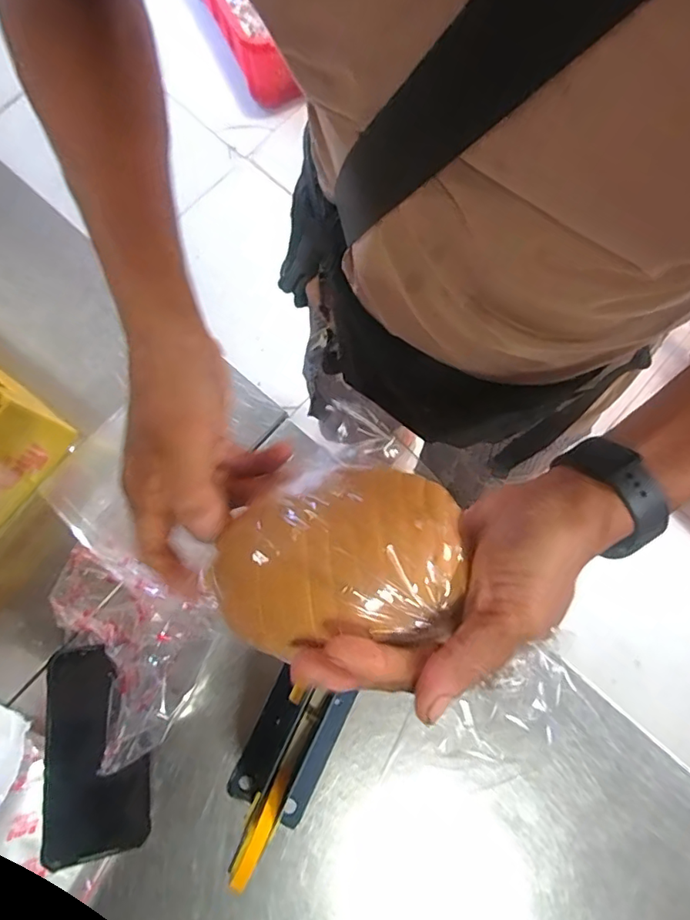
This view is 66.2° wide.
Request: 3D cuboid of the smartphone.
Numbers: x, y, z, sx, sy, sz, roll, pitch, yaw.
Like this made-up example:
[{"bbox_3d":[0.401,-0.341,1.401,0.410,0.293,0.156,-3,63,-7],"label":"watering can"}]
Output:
[{"bbox_3d":[-0.211,0.246,0.453,0.079,0.005,0.161,3,66,-31],"label":"smartphone"}]

